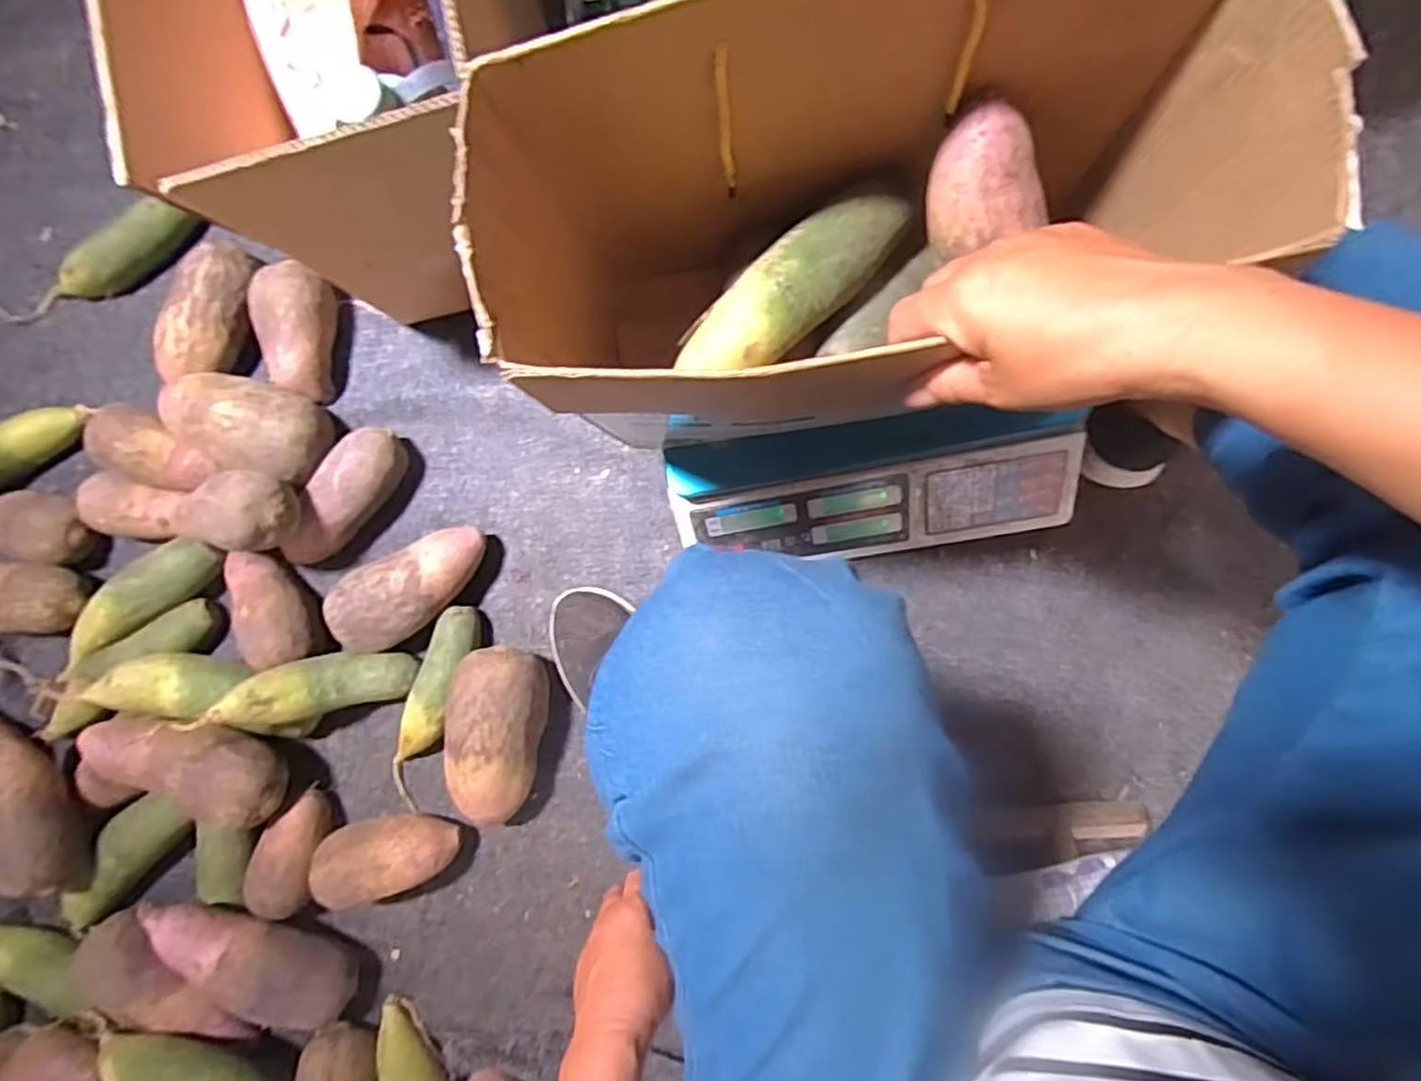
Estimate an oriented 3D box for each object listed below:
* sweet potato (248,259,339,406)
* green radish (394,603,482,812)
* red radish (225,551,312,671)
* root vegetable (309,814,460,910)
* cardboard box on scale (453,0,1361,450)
[{"bbox_3d":[-0.400,-0.197,0.710,0.069,0.068,0.117,7,90,7],"label":"sweet potato"},{"bbox_3d":[-0.264,0.161,0.698,0.045,0.045,0.205,22,91,8],"label":"green radish"},{"bbox_3d":[-0.425,0.065,0.705,0.063,0.047,0.130,-43,66,4],"label":"red radish"},{"bbox_3d":[-0.297,0.289,0.687,0.125,0.064,0.069,-22,85,6],"label":"root vegetable"},{"bbox_3d":[0.082,-0.170,0.428,0.362,0.239,0.170,-10,87,7],"label":"cardboard box on scale"}]

